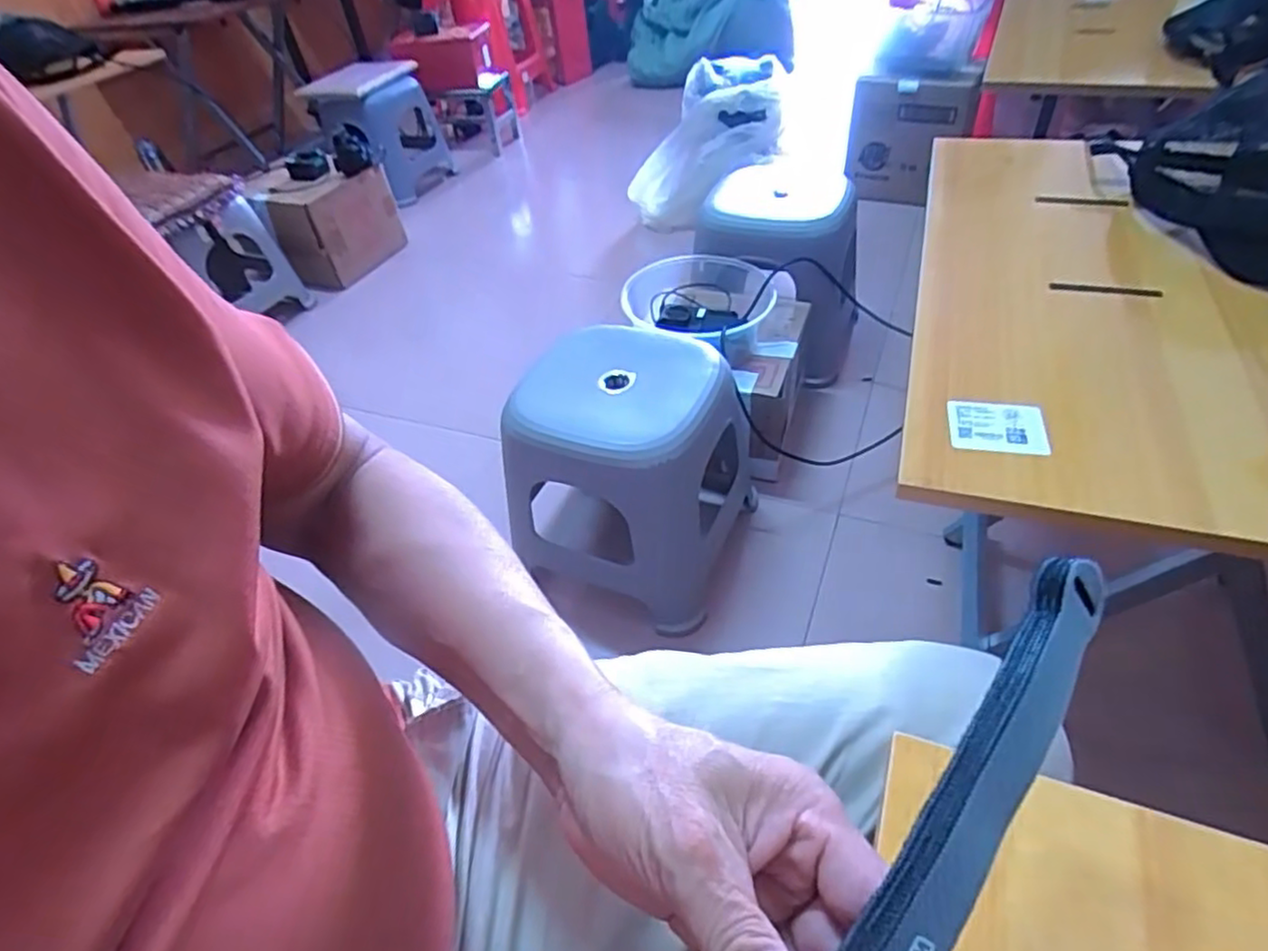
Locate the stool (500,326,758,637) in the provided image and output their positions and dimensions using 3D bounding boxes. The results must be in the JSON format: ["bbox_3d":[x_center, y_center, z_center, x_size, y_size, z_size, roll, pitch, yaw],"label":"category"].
[{"bbox_3d":[-0.001,-0.019,0.964,0.285,0.278,0.280,8,46,16],"label":"stool"}]

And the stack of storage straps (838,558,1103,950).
[{"bbox_3d":[0.098,0.106,0.207,0.023,0.017,0.192,29,71,29],"label":"stack of storage straps"}]

